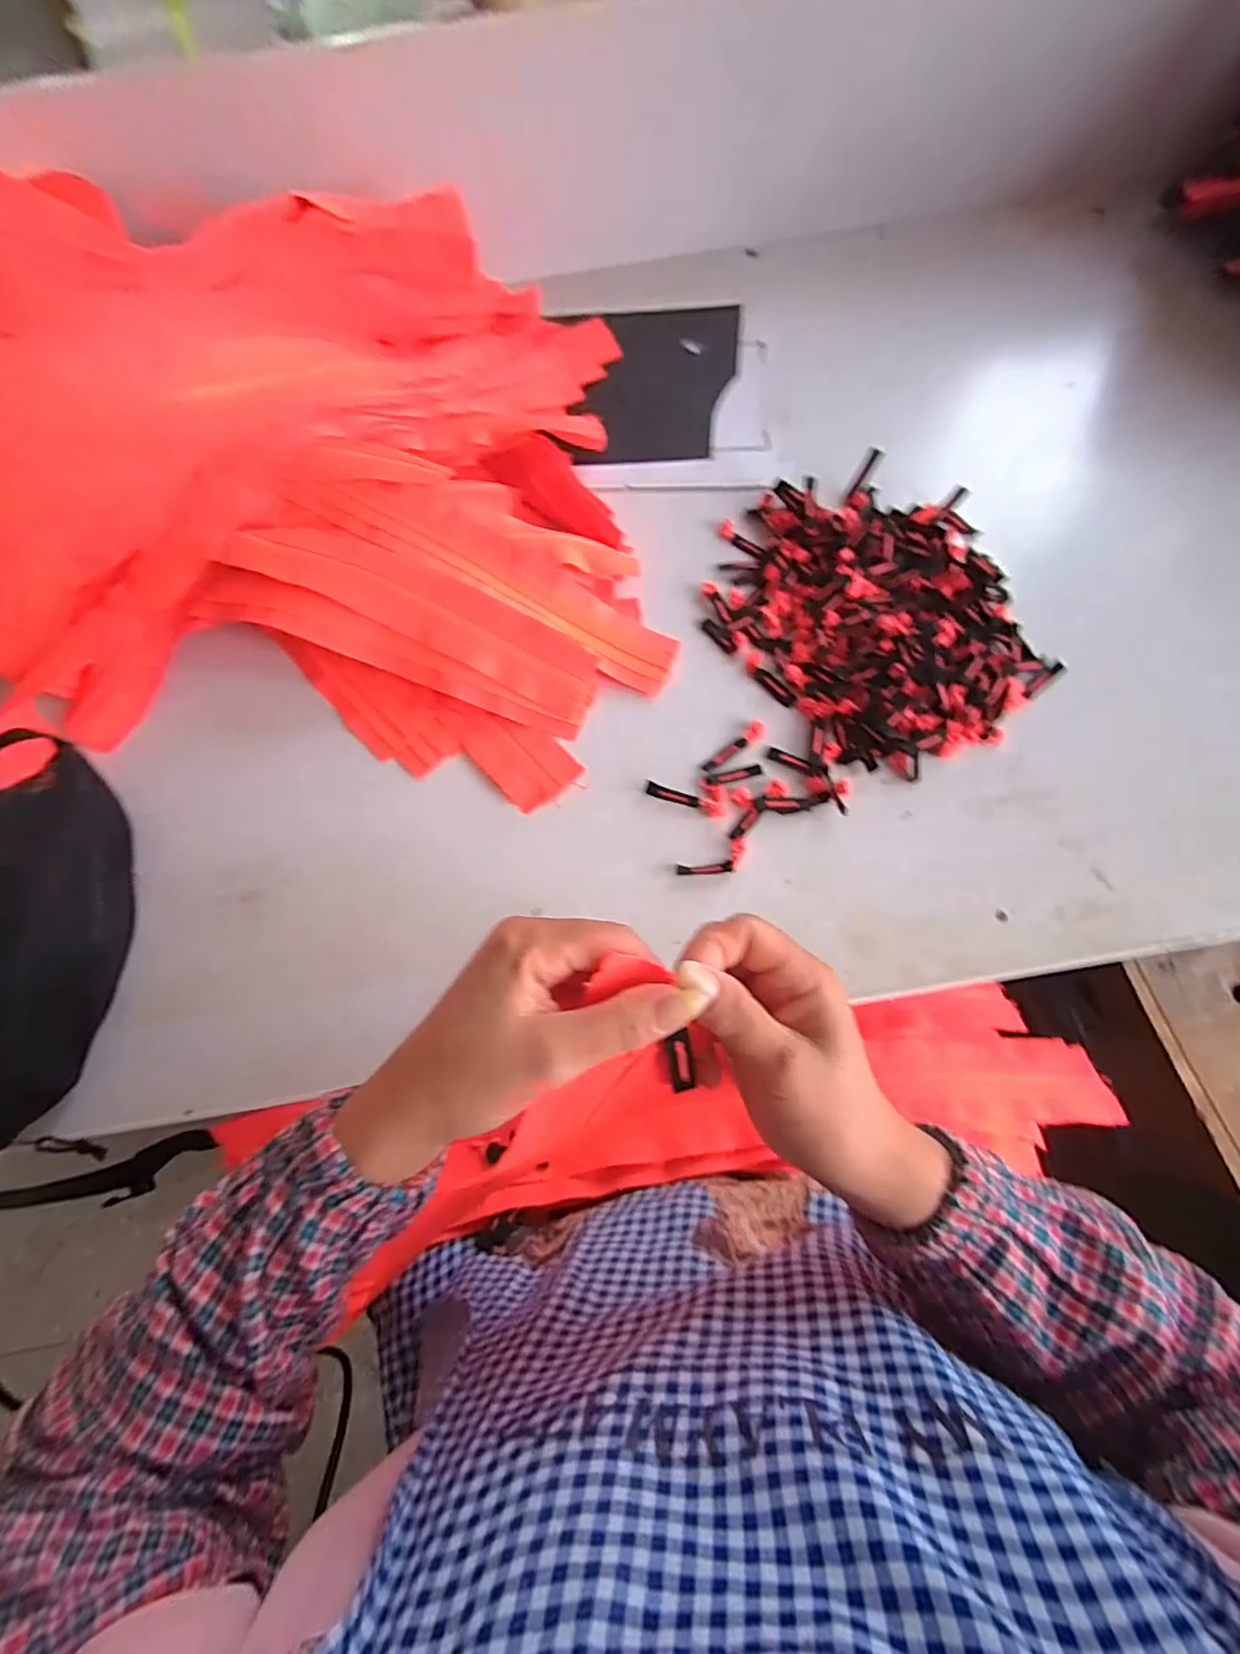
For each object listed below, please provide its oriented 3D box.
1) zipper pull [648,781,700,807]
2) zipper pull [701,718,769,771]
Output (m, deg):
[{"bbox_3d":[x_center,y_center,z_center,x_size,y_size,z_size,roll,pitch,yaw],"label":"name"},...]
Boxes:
[{"bbox_3d":[0.043,-0.026,0.506,0.045,0.007,0.010,20,72,10],"label":"zipper pull"},{"bbox_3d":[0.097,-0.068,0.516,0.066,0.007,0.017,-36,72,-10],"label":"zipper pull"}]

